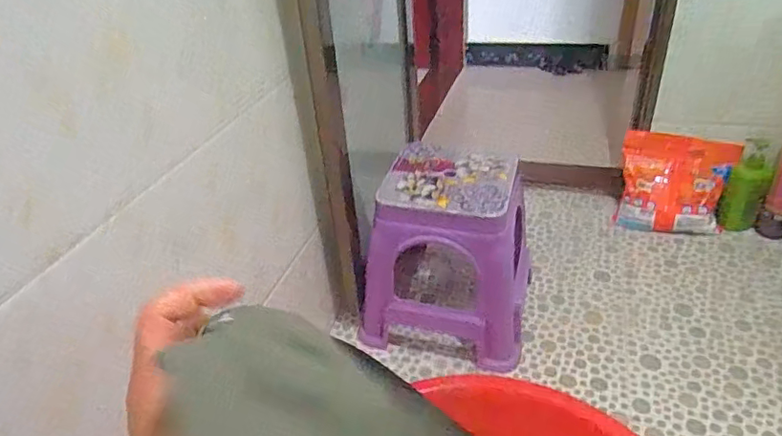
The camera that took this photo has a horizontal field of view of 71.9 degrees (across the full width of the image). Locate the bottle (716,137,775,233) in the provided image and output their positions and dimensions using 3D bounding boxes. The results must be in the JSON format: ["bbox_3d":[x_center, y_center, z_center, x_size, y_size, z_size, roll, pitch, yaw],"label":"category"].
[{"bbox_3d":[0.852,-0.071,1.293,0.087,0.228,0.060,16,40,29],"label":"bottle"}]

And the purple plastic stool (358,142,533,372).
[{"bbox_3d":[0.114,0.073,1.098,0.313,0.345,0.273,4,36,15],"label":"purple plastic stool"}]

